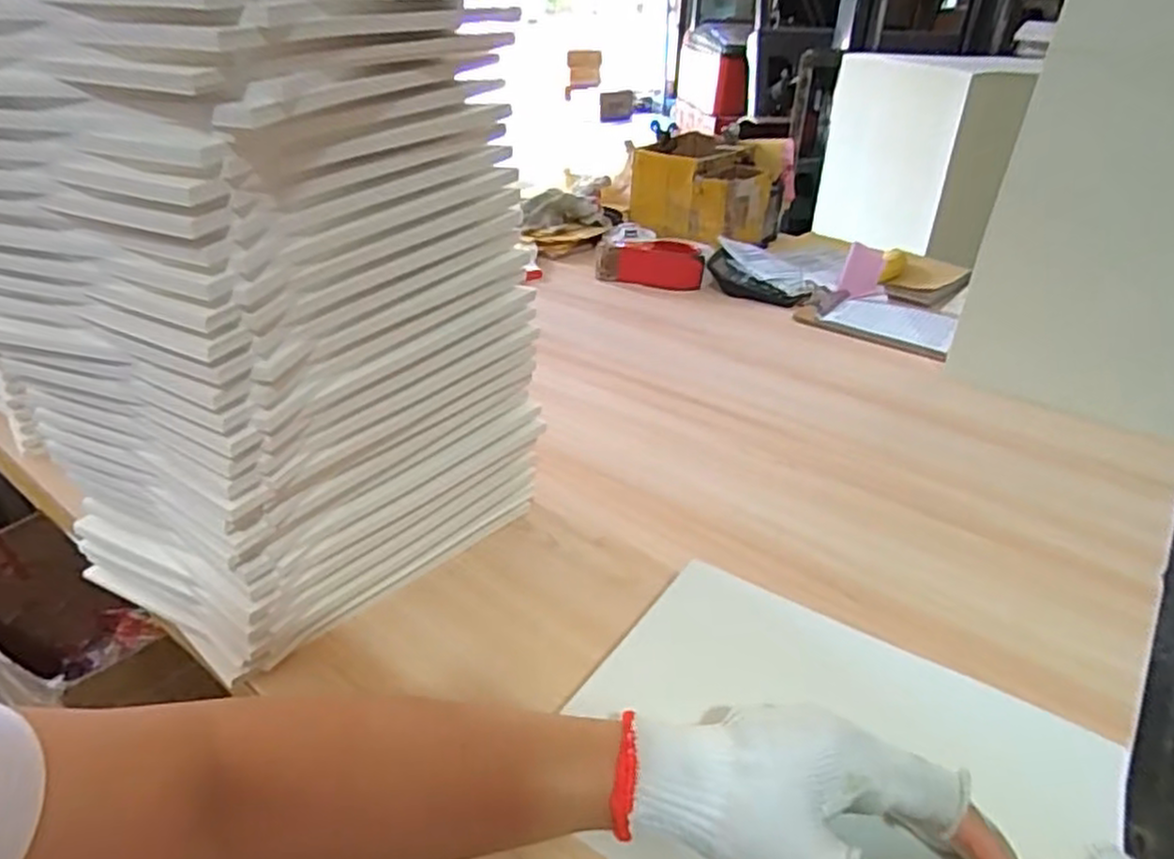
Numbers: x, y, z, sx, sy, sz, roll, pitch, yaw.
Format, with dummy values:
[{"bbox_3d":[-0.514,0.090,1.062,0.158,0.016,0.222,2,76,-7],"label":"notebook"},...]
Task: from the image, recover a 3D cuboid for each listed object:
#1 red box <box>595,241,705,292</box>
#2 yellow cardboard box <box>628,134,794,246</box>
[{"bbox_3d":[0.103,-0.260,1.164,0.161,0.051,0.084,9,31,13],"label":"red box"},{"bbox_3d":[0.212,-0.432,1.328,0.239,0.126,0.258,19,35,27],"label":"yellow cardboard box"}]

